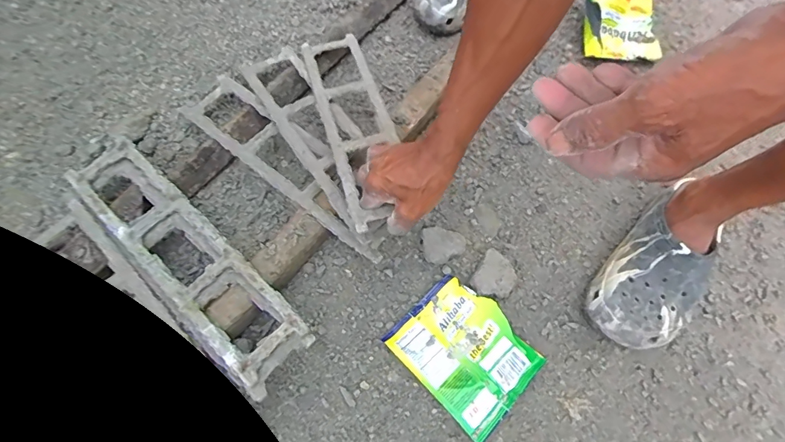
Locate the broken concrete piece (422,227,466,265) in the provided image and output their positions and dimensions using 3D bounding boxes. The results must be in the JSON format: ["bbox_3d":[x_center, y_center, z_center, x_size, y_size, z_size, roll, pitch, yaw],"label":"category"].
[{"bbox_3d":[0.069,0.034,0.578,0.055,0.023,0.045,-4,66,-2],"label":"broken concrete piece"}]

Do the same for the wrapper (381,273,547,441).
[{"bbox_3d":[0.088,0.159,0.529,0.128,0.021,0.159,-41,72,-17],"label":"wrapper"}]

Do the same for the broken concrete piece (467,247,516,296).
[{"bbox_3d":[0.133,0.075,0.566,0.051,0.018,0.061,33,70,13],"label":"broken concrete piece"}]

